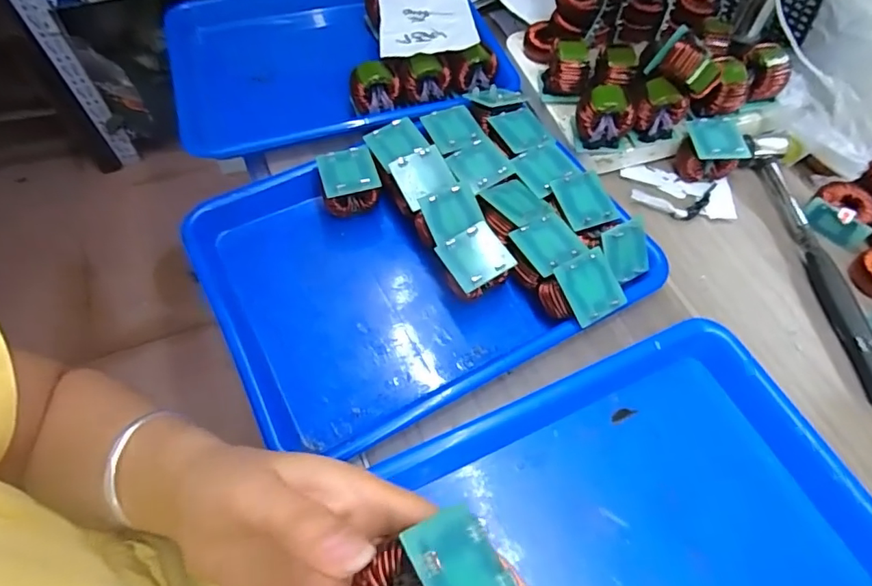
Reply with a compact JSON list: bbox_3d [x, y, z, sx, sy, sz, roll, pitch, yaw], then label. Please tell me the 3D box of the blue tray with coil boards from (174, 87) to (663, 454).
[{"bbox_3d":[-0.016,-0.033,0.410,0.312,0.052,0.239,-26,63,-16],"label":"blue tray with coil boards"}]

